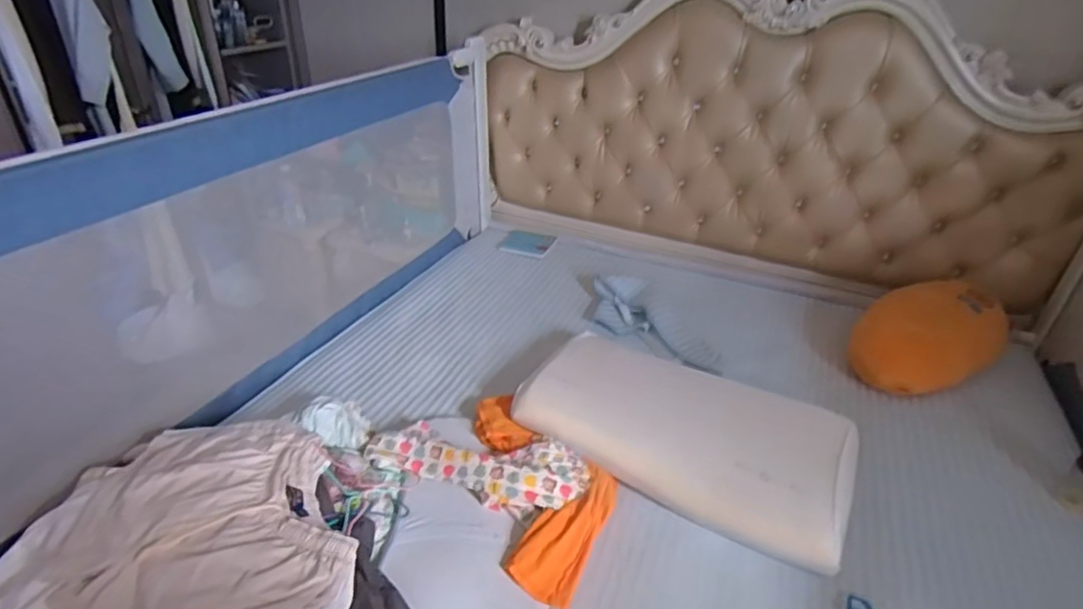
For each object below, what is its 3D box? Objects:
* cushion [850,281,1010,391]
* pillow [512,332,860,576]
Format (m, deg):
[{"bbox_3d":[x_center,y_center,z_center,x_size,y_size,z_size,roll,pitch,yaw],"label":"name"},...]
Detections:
[{"bbox_3d":[1.040,0.069,1.546,0.458,0.181,0.299,-25,41,-38],"label":"cushion"},{"bbox_3d":[0.302,0.261,1.243,0.674,0.127,0.335,17,37,22],"label":"pillow"}]

